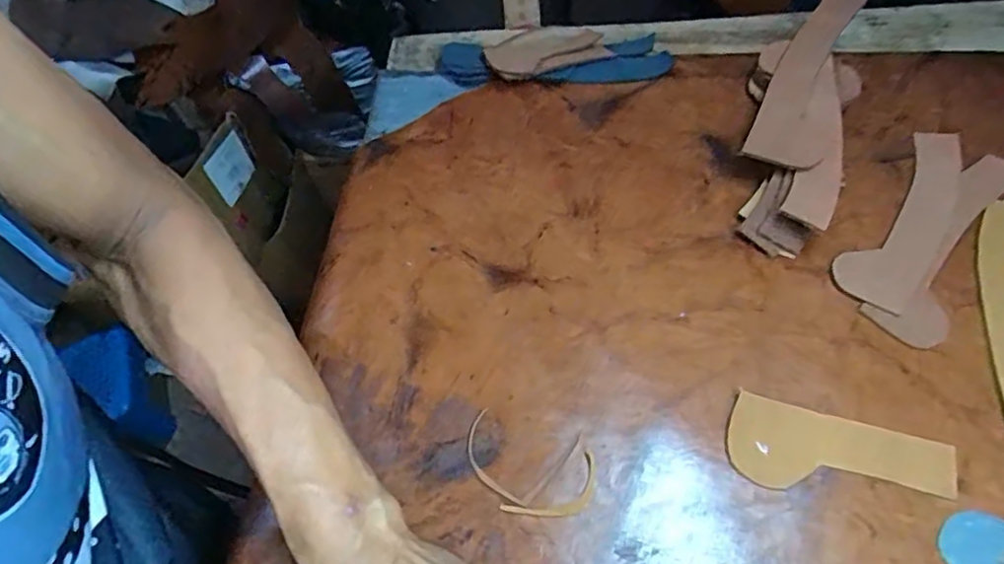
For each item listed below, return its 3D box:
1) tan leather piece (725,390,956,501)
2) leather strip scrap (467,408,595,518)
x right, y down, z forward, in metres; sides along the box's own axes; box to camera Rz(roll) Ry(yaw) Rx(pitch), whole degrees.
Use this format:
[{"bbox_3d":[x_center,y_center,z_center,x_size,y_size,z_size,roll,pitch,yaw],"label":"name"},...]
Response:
[{"bbox_3d":[0.198,0.104,0.361,0.122,0.004,0.052,12,56,17],"label":"tan leather piece"},{"bbox_3d":[0.015,0.112,0.372,0.080,0.004,0.055,8,55,14],"label":"leather strip scrap"}]

